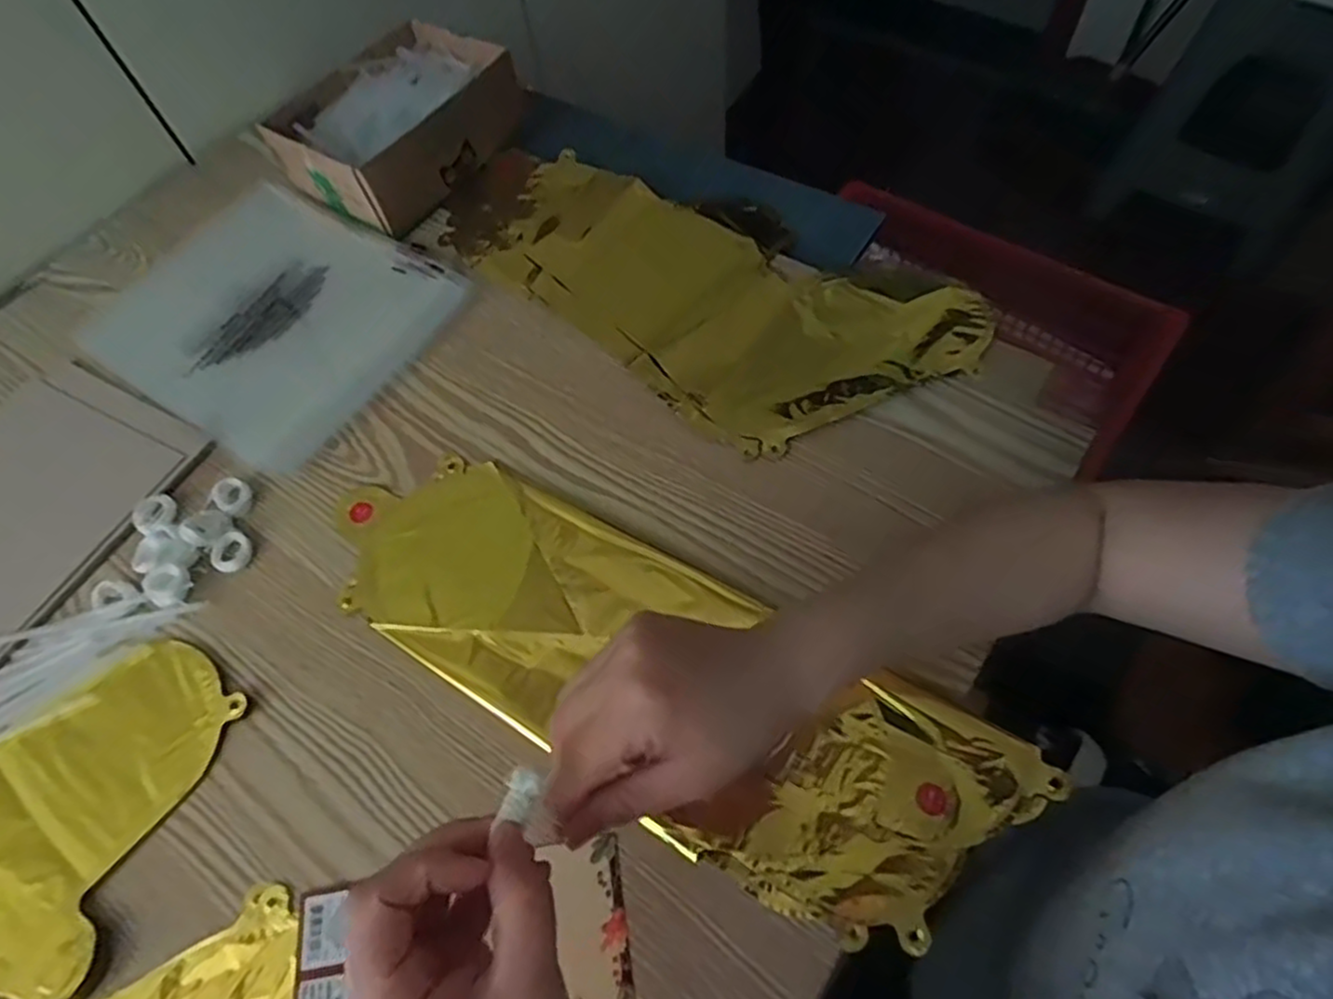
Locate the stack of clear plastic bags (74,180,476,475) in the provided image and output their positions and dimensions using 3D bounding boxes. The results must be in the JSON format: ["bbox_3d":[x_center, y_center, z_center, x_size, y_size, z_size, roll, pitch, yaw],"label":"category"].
[{"bbox_3d":[-0.305,-0.148,0.565,0.234,0.020,0.211,28,67,18],"label":"stack of clear plastic bags"}]

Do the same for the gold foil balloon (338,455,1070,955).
[{"bbox_3d":[-0.015,0.093,0.417,0.417,0.011,0.134,28,66,18],"label":"gold foil balloon"}]

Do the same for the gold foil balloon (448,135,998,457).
[{"bbox_3d":[0.017,-0.184,0.562,0.418,0.017,0.206,37,69,21],"label":"gold foil balloon"}]

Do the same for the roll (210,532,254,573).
[{"bbox_3d":[-0.281,0.034,0.468,0.024,0.006,0.026,-2,61,3],"label":"roll"}]

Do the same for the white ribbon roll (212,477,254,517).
[{"bbox_3d":[-0.291,-0.003,0.484,0.029,0.008,0.022,32,68,19],"label":"white ribbon roll"}]

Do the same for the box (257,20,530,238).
[{"bbox_3d":[-0.226,-0.321,0.621,0.140,0.061,0.183,28,67,18],"label":"box"}]

